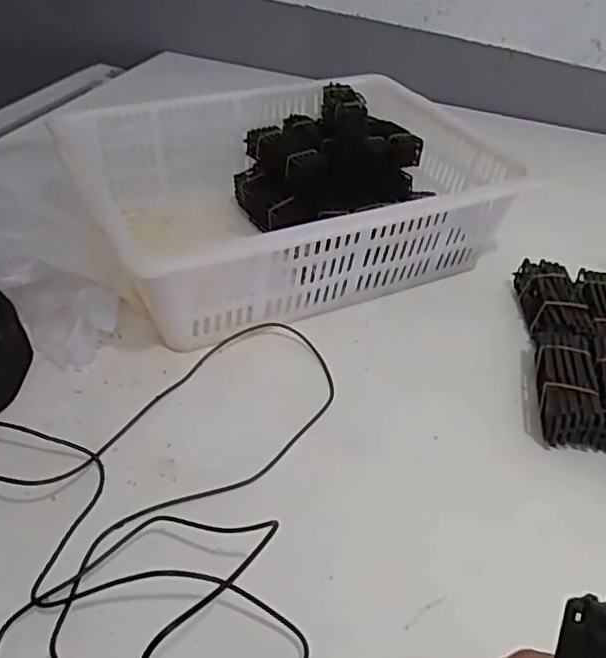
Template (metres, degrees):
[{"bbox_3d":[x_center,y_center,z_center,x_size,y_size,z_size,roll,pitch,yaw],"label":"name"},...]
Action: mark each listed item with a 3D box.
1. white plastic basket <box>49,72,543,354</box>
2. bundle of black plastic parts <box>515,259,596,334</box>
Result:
[{"bbox_3d":[-0.020,-0.161,0.780,0.488,0.155,0.361,-17,45,-24],"label":"white plastic basket"},{"bbox_3d":[0.280,-0.026,0.702,0.054,0.049,0.130,6,40,2],"label":"bundle of black plastic parts"}]

